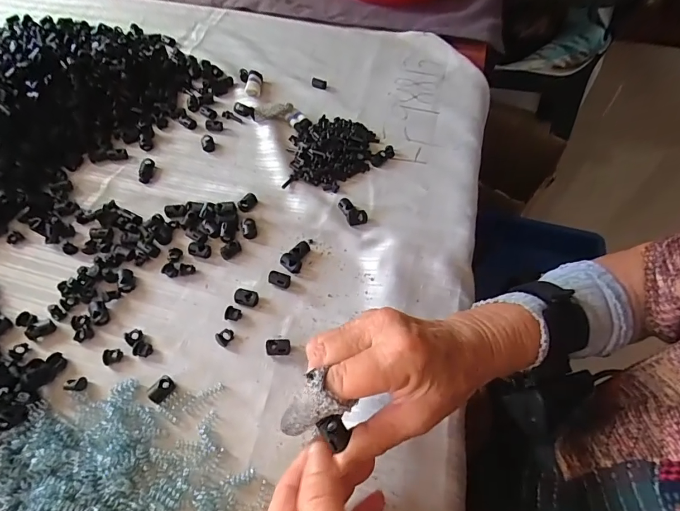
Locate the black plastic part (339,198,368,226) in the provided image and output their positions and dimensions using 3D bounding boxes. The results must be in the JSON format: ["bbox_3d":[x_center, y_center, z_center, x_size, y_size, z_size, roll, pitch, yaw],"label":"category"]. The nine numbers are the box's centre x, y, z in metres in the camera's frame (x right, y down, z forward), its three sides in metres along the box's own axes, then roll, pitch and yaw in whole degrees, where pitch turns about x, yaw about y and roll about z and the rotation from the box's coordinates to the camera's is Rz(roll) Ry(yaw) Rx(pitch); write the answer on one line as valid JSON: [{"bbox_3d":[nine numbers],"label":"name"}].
[{"bbox_3d":[0.013,-0.044,0.408,0.018,0.009,0.033,-25,60,-18],"label":"black plastic part"}]

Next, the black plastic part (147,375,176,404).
[{"bbox_3d":[-0.136,0.102,0.309,0.013,0.006,0.019,35,61,20],"label":"black plastic part"}]

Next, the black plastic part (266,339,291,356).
[{"bbox_3d":[-0.051,0.076,0.334,0.019,0.008,0.014,1,55,-1],"label":"black plastic part"}]

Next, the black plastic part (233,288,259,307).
[{"bbox_3d":[-0.083,0.037,0.360,0.021,0.006,0.015,8,55,4],"label":"black plastic part"}]

